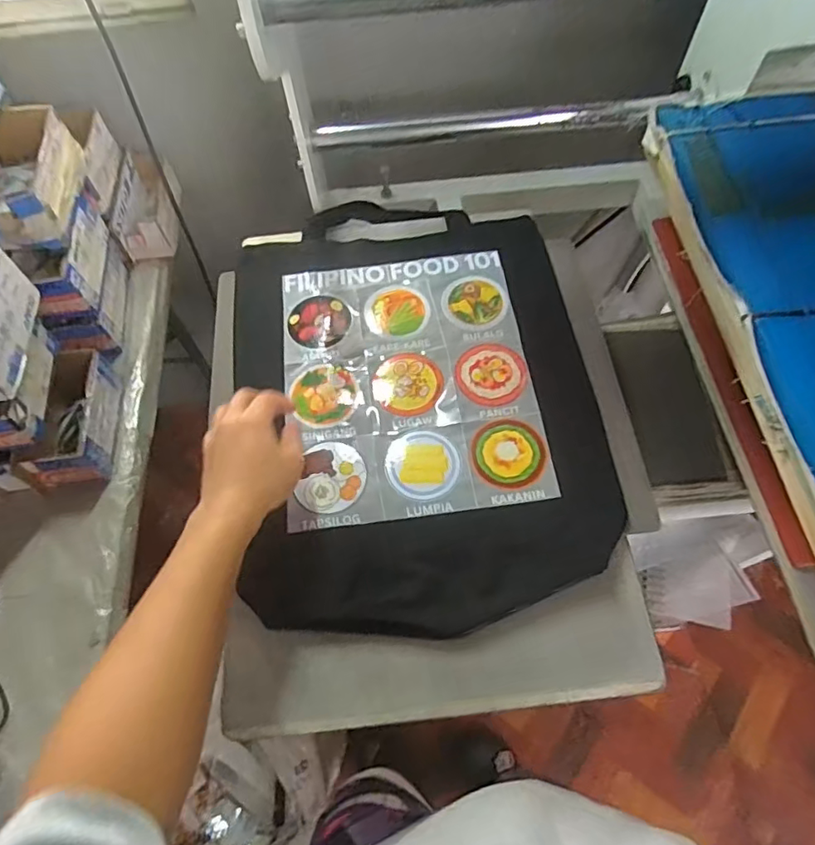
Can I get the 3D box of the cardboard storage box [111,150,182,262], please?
[{"bbox_3d":[-0.408,-0.349,0.883,0.075,0.072,0.176,-4,62,0],"label":"cardboard storage box"}]

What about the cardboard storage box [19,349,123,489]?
[{"bbox_3d":[-0.436,-0.004,0.716,0.089,0.076,0.164,-8,62,-2],"label":"cardboard storage box"}]

